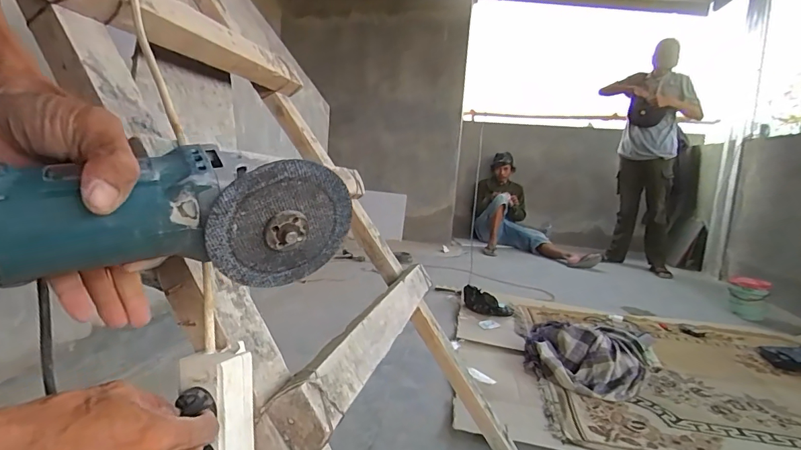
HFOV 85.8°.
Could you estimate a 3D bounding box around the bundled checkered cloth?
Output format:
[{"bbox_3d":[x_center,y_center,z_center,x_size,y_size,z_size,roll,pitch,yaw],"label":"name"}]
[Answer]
[{"bbox_3d":[0.609,0.444,1.451,0.379,0.144,0.274,8,11,28],"label":"bundled checkered cloth"}]

